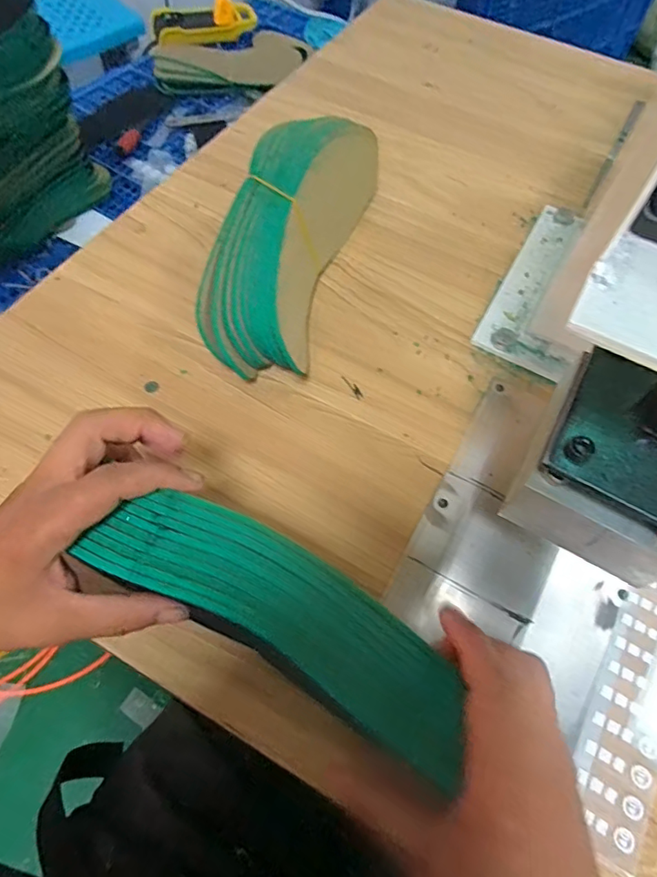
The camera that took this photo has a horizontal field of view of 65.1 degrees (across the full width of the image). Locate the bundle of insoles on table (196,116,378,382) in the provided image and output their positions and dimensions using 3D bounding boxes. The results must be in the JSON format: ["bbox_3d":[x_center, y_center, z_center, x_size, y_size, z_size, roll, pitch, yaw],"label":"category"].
[{"bbox_3d":[-0.028,-0.161,0.417,0.088,0.086,0.258,15,61,5],"label":"bundle of insoles on table"}]

